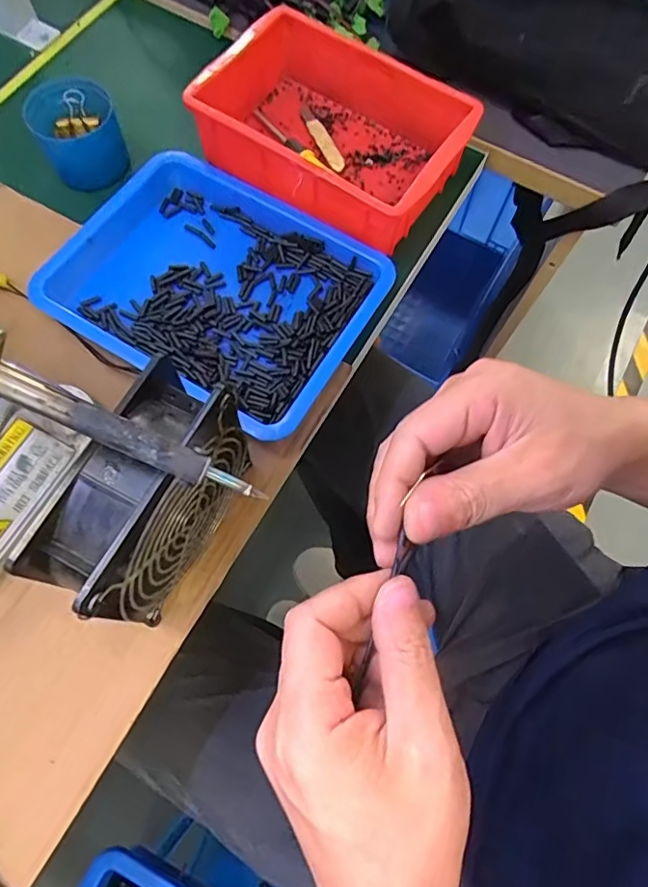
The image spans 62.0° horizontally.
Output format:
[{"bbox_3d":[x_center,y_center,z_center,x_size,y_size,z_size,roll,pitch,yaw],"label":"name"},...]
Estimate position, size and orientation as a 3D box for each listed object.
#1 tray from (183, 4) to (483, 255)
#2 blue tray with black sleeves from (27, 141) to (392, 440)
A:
[{"bbox_3d":[0.005,-0.252,0.443,0.205,0.069,0.145,30,69,9],"label":"tray"},{"bbox_3d":[-0.082,-0.119,0.401,0.234,0.034,0.173,30,71,8],"label":"blue tray with black sleeves"}]

